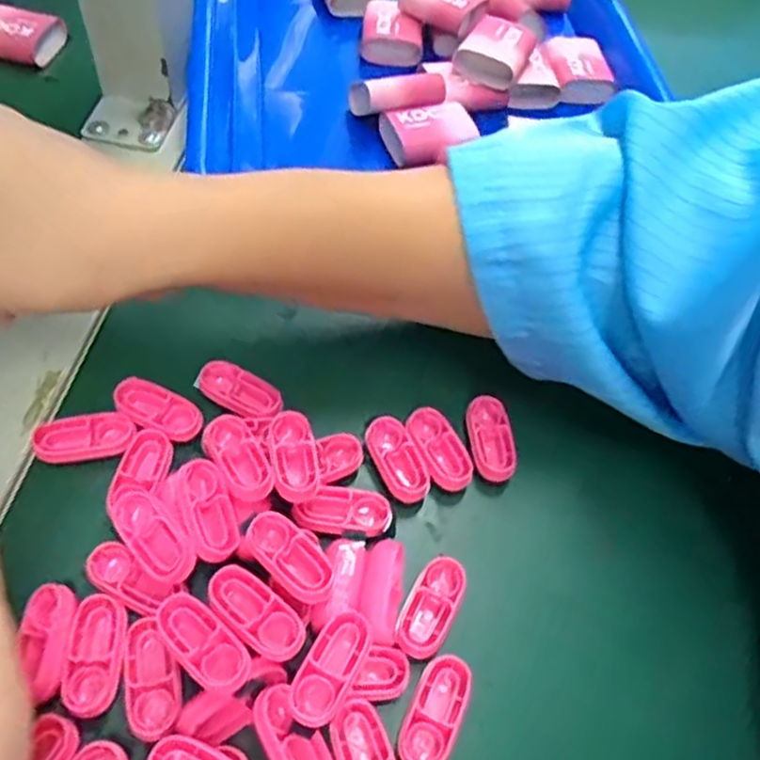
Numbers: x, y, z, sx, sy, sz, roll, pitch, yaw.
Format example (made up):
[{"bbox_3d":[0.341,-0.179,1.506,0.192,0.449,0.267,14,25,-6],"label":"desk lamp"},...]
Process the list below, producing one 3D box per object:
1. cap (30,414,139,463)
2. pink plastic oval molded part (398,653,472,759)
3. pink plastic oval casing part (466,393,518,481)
[{"bbox_3d":[-0.105,0.021,0.262,0.033,0.009,0.016,-4,57,-6],"label":"cap"},{"bbox_3d":[0.017,0.100,0.221,0.016,0.004,0.034,23,58,11],"label":"pink plastic oval molded part"},{"bbox_3d":[0.042,0.022,0.280,0.016,0.006,0.034,-8,58,-9],"label":"pink plastic oval casing part"}]

